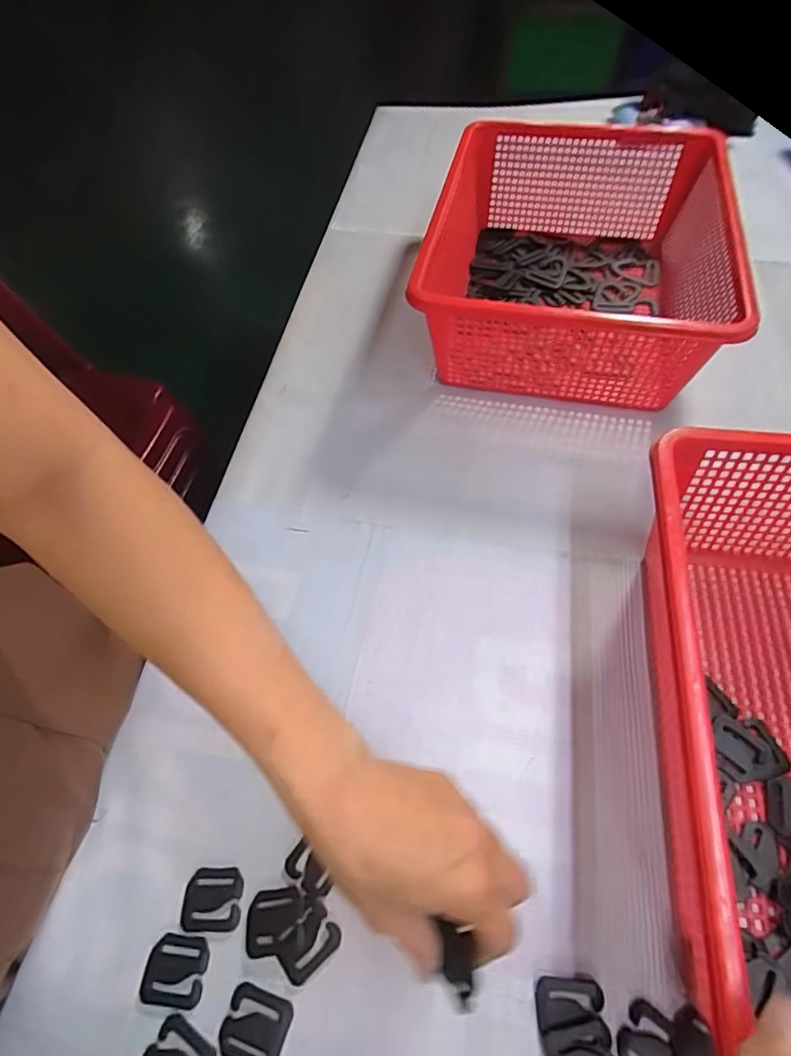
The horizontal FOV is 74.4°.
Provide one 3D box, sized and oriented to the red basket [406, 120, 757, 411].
[{"bbox_3d":[0.187,-0.303,0.600,0.323,0.137,0.371,10,59,10],"label":"red basket"}]

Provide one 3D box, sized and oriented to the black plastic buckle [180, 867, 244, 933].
[{"bbox_3d":[-0.123,0.249,0.349,0.039,0.004,0.035,-2,58,3],"label":"black plastic buckle"}]

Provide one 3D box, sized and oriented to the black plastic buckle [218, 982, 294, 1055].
[{"bbox_3d":[-0.085,0.303,0.315,0.040,0.004,0.036,13,60,12],"label":"black plastic buckle"}]

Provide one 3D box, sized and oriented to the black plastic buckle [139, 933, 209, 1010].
[{"bbox_3d":[-0.140,0.281,0.330,0.039,0.004,0.036,3,58,6],"label":"black plastic buckle"}]

